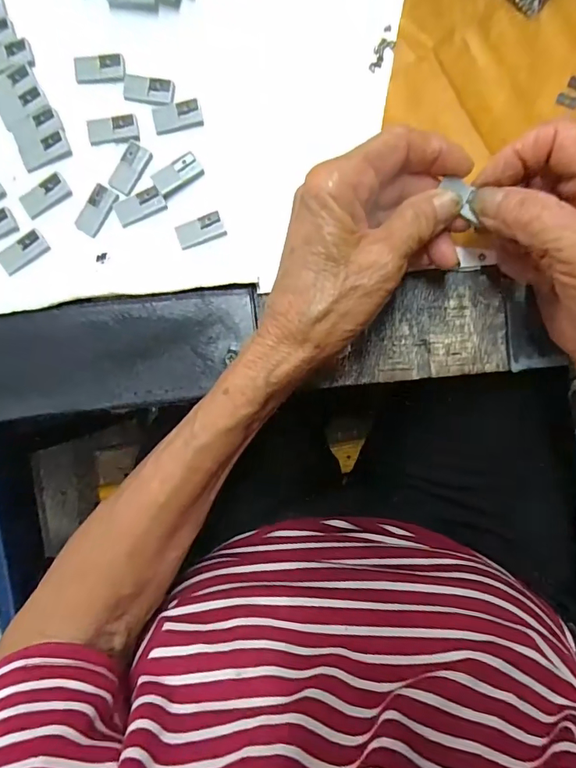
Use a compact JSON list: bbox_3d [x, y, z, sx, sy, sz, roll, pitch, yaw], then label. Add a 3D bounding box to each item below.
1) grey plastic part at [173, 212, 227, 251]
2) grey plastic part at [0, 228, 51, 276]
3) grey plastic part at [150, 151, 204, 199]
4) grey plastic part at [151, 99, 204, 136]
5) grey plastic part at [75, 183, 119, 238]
[{"bbox_3d":[-0.049,-0.086,0.257,0.026,0.004,0.014,-22,93,0],"label":"grey plastic part"},{"bbox_3d":[-0.147,-0.073,0.257,0.027,0.004,0.016,-37,93,1],"label":"grey plastic part"},{"bbox_3d":[-0.061,-0.116,0.256,0.027,0.004,0.014,-34,93,1],"label":"grey plastic part"},{"bbox_3d":[-0.061,-0.149,0.257,0.027,0.004,0.015,-11,93,0],"label":"grey plastic part"},{"bbox_3d":[-0.107,-0.097,0.256,0.014,0.004,0.028,35,92,-3],"label":"grey plastic part"}]

